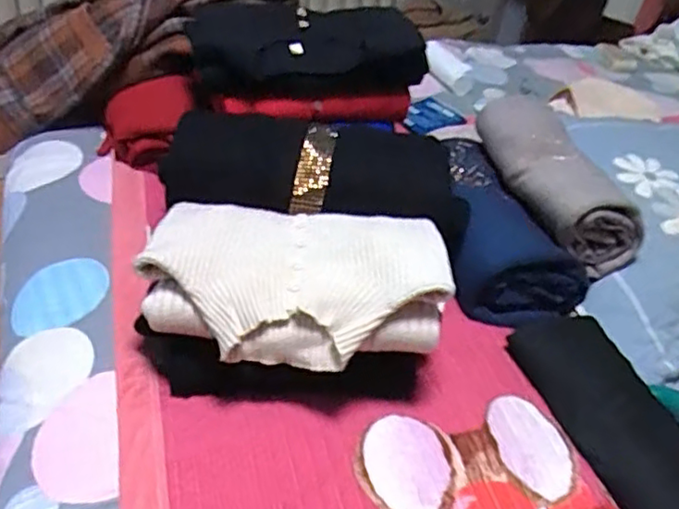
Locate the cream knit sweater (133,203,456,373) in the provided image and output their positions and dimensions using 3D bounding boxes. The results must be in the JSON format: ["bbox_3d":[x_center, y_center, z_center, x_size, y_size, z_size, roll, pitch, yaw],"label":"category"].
[{"bbox_3d":[-0.040,0.019,0.574,0.253,0.069,0.156,8,39,-4],"label":"cream knit sweater"}]

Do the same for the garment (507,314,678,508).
[{"bbox_3d":[0.251,0.140,0.586,0.089,0.056,0.231,-10,44,-24],"label":"garment"}]

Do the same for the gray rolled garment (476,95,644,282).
[{"bbox_3d":[0.250,-0.091,0.777,0.095,0.097,0.240,-6,42,-20],"label":"gray rolled garment"}]

